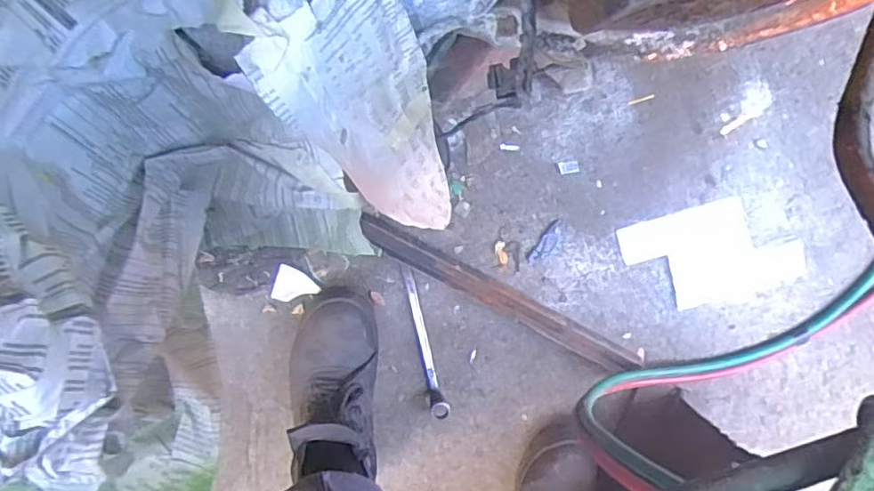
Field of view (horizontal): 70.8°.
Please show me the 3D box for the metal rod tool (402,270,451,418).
[{"bbox_3d":[-0.021,0.138,0.871,0.026,0.027,0.220,-16,98,-5],"label":"metal rod tool"}]

